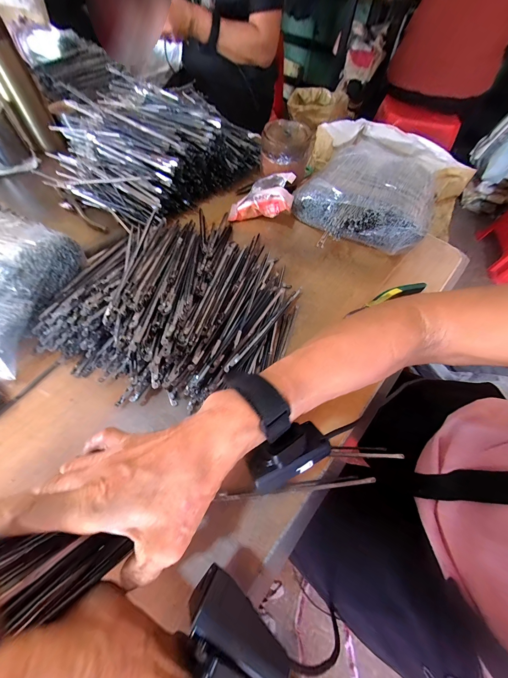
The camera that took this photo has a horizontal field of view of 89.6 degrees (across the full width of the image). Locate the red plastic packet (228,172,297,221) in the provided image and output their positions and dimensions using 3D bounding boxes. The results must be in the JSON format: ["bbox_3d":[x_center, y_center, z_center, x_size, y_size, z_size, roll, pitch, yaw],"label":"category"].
[{"bbox_3d":[0.016,-0.254,0.463,0.113,0.066,0.075,16,62,6],"label":"red plastic packet"}]

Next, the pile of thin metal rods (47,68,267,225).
[{"bbox_3d":[-0.194,-0.361,0.473,0.248,0.108,0.304,42,67,18],"label":"pile of thin metal rods"}]

